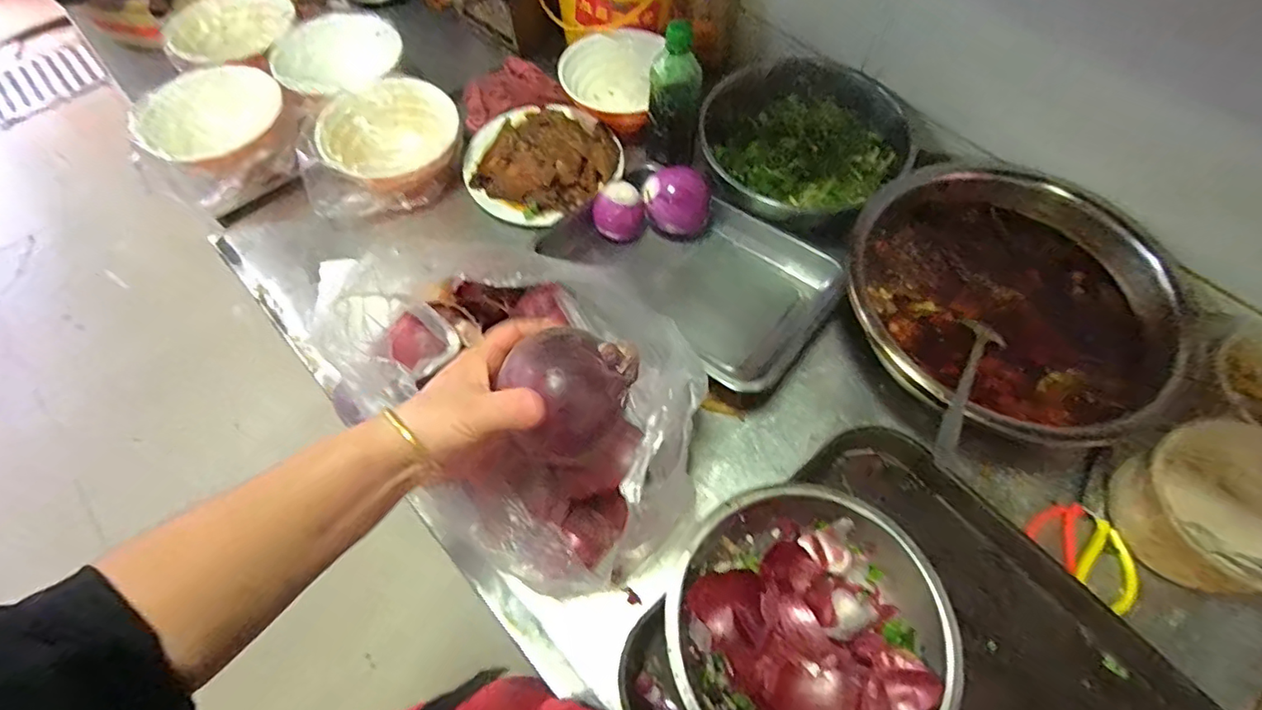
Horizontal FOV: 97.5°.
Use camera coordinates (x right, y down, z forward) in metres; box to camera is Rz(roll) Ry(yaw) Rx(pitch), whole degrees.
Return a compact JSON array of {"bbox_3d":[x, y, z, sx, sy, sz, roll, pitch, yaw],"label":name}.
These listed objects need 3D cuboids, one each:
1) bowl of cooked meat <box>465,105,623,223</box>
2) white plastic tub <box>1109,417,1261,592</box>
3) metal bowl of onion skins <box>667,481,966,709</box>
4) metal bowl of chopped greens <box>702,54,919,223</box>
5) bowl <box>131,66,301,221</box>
[{"bbox_3d":[-0.134,-0.290,0.789,0.208,0.060,0.205,0,63,1],"label":"bowl of cooked meat"},{"bbox_3d":[0.573,0.145,0.534,0.161,0.096,0.147,0,63,1],"label":"white plastic tub"},{"bbox_3d":[0.156,0.246,0.502,0.230,0.069,0.237,0,63,1],"label":"metal bowl of onion skins"},{"bbox_3d":[0.239,-0.300,0.757,0.258,0.085,0.271,-39,69,-18],"label":"metal bowl of chopped greens"},{"bbox_3d":[-0.570,-0.313,0.778,0.186,0.072,0.199,-40,69,-18],"label":"bowl"}]

